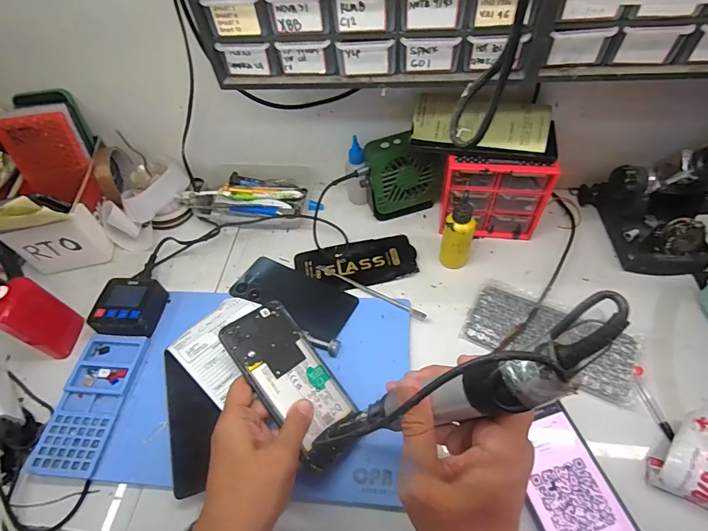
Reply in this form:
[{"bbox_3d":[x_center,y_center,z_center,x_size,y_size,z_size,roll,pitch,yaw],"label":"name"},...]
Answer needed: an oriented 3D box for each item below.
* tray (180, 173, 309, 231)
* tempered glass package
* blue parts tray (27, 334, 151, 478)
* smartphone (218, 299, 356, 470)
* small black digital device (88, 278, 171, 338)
[{"bbox_3d":[-0.160,-0.098,0.588,0.178,0.037,0.088,6,55,10],"label":"tray"},{"bbox_3d":[0.003,-0.001,0.532,0.158,0.010,0.071,-12,54,-3],"label":"tempered glass package"},{"bbox_3d":[-0.290,0.146,0.430,0.070,0.008,0.148,2,55,7],"label":"blue parts tray"},{"bbox_3d":[-0.058,0.114,0.389,0.079,0.012,0.163,-30,76,-41],"label":"smartphone"},{"bbox_3d":[-0.280,0.052,0.486,0.071,0.029,0.075,4,55,9],"label":"small black digital device"}]

